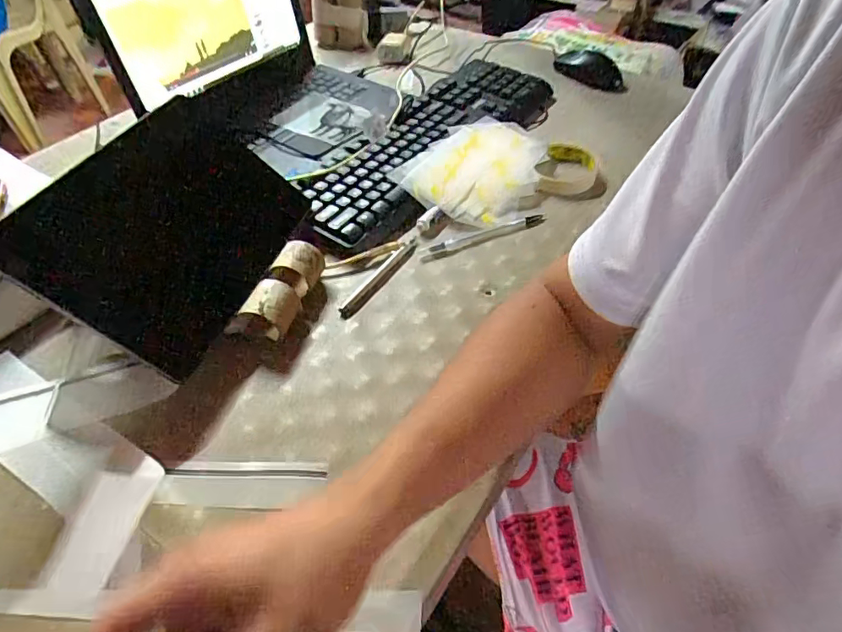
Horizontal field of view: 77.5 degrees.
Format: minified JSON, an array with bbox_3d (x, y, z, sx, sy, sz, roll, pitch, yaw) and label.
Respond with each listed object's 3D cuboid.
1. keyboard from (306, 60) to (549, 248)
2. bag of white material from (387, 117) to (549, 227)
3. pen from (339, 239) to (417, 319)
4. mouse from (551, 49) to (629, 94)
[{"bbox_3d":[0.006,-0.234,0.682,0.140,0.039,0.443,30,53,28],"label":"keyboard"},{"bbox_3d":[0.074,-0.183,0.640,0.137,0.031,0.196,26,51,24],"label":"bag of white material"},{"bbox_3d":[-0.039,-0.042,0.530,0.018,0.013,0.125,22,50,22],"label":"pen"},{"bbox_3d":[0.261,-0.377,0.803,0.110,0.031,0.066,18,48,18],"label":"mouse"}]

